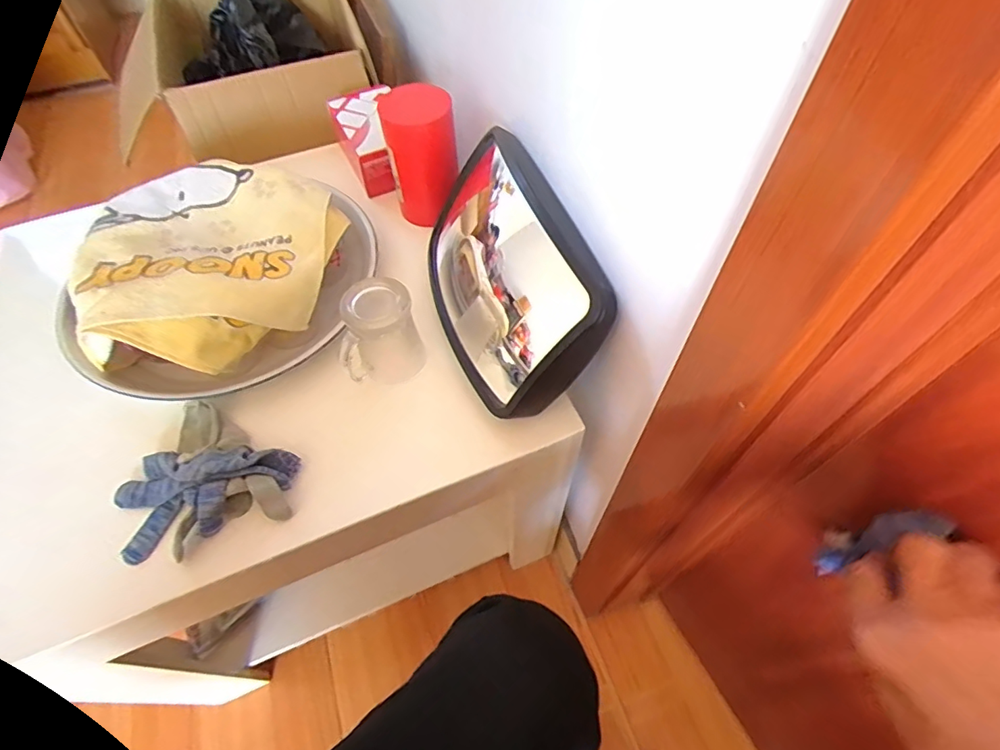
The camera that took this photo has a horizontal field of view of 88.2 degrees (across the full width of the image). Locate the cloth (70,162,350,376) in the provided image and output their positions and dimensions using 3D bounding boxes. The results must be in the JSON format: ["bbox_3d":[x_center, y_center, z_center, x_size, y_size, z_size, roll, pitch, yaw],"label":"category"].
[{"bbox_3d":[-0.321,-0.126,0.552,0.280,0.066,0.269,3,58,4],"label":"cloth"}]

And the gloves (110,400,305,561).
[{"bbox_3d":[-0.273,0.105,0.464,0.155,0.036,0.140,24,62,16],"label":"gloves"}]

